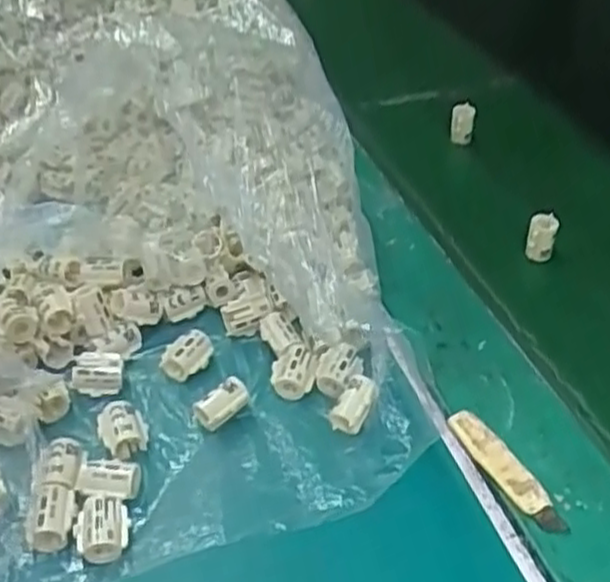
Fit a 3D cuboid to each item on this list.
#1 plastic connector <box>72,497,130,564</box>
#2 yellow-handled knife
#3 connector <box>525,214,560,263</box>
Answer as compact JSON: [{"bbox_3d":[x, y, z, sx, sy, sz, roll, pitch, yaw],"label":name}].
[{"bbox_3d":[-0.076,0.087,0.295,0.019,0.013,0.023,-6,40,-5],"label":"plastic connector"},{"bbox_3d":[0.078,0.070,0.311,0.013,0.005,0.060,-19,43,-19],"label":"yellow-handled knife"},{"bbox_3d":[0.125,-0.028,0.422,0.013,0.027,0.012,16,43,16],"label":"connector"}]

